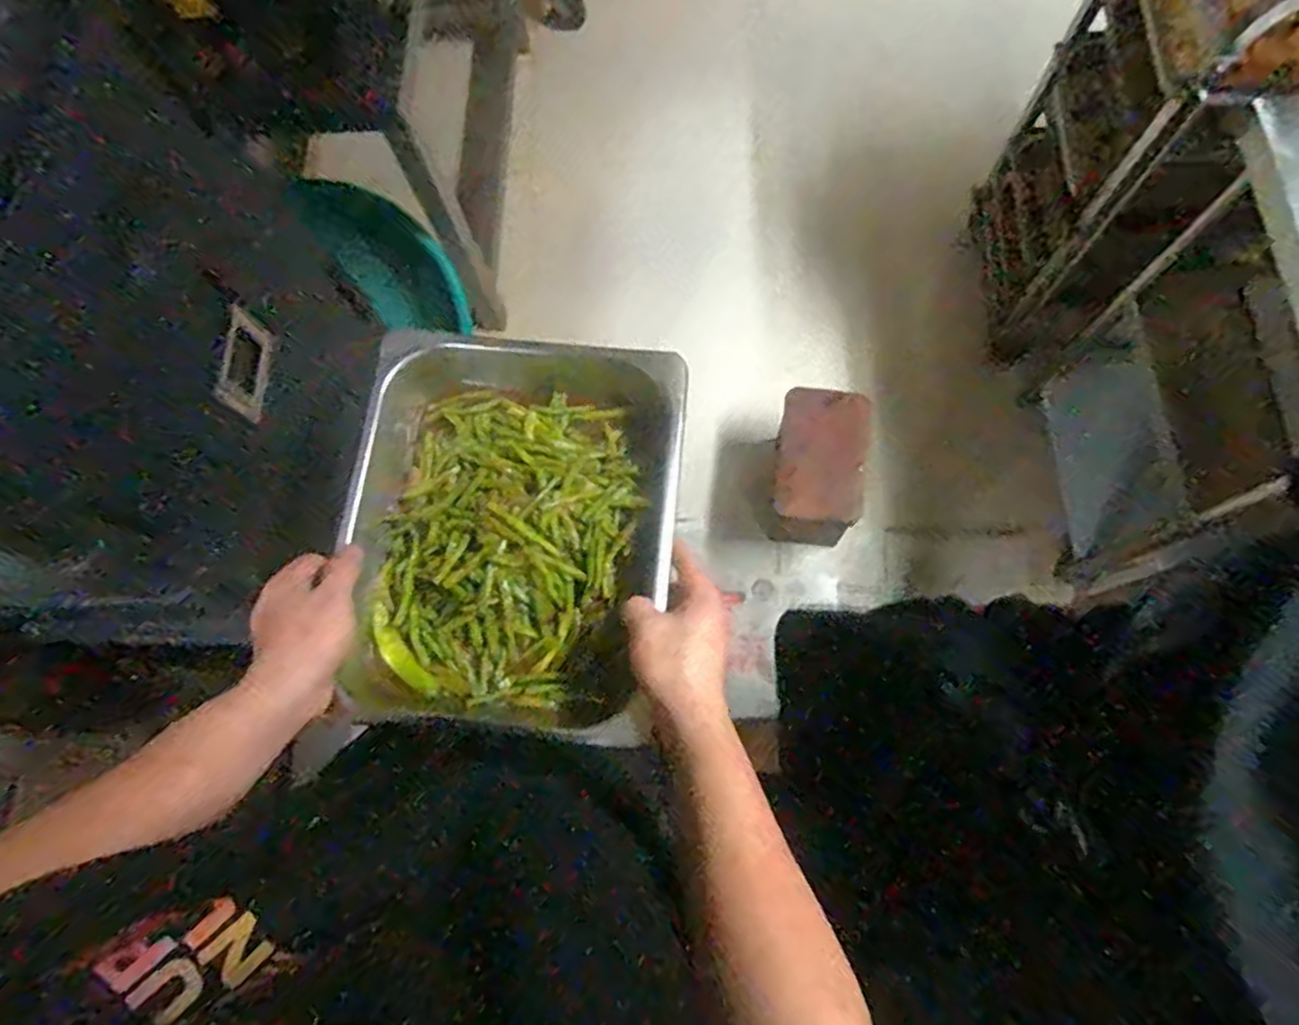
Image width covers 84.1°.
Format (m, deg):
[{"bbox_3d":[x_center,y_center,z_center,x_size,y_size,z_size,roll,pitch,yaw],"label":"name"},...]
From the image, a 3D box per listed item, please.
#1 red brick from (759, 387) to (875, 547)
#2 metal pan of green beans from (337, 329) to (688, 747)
[{"bbox_3d":[0.329,-0.087,1.445,0.169,0.177,0.290,7,76,3],"label":"red brick"},{"bbox_3d":[-0.112,-0.003,0.600,0.238,0.069,0.335,4,76,2],"label":"metal pan of green beans"}]

